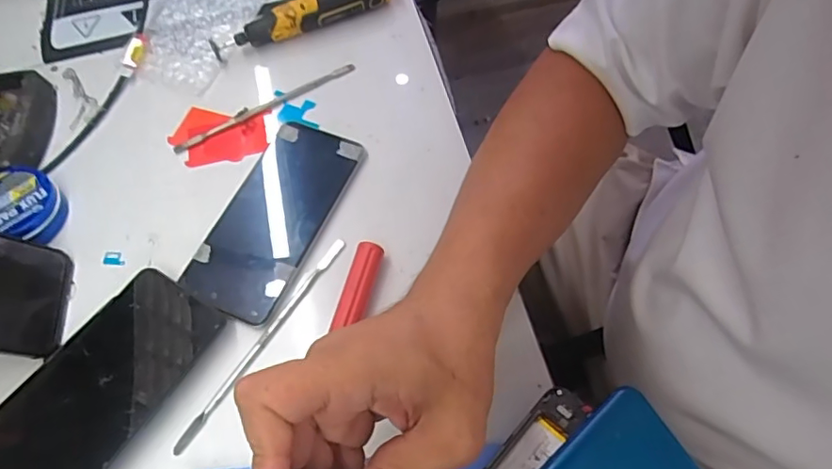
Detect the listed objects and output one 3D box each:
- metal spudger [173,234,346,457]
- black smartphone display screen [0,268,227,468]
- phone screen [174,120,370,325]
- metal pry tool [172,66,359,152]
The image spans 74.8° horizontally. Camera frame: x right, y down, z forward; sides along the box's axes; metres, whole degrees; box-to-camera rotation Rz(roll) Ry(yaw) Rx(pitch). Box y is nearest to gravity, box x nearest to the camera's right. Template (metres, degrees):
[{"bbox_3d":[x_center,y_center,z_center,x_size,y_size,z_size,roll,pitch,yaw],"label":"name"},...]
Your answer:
[{"bbox_3d":[-0.100,0.069,0.361,0.007,0.009,0.166,29,66,18],"label":"metal spudger"},{"bbox_3d":[-0.207,0.098,0.341,0.089,0.011,0.166,30,70,18],"label":"black smartphone display screen"},{"bbox_3d":[-0.104,-0.015,0.402,0.077,0.011,0.156,21,66,13],"label":"phone screen"},{"bbox_3d":[-0.124,-0.107,0.452,0.160,0.009,0.011,-28,63,-12],"label":"metal pry tool"}]

